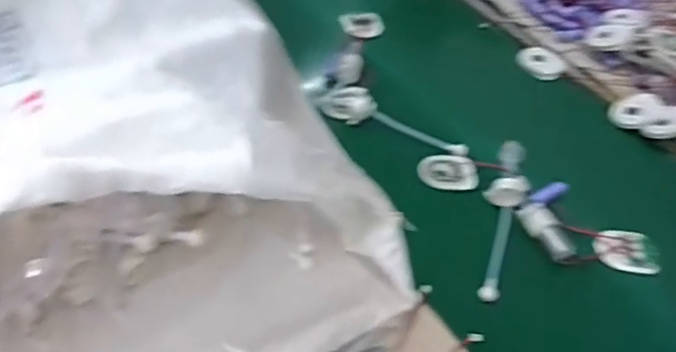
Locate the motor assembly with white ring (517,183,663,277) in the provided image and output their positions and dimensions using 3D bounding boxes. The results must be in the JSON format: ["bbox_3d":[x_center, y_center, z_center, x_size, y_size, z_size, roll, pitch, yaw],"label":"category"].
[{"bbox_3d":[0.252,0.061,0.599,0.134,0.024,0.089,39,55,25],"label":"motor assembly with white ring"}]

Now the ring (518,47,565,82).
[{"bbox_3d":[0.277,-0.154,0.809,0.059,0.012,0.059,4,48,-4],"label":"ring"}]

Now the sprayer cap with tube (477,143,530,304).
[{"bbox_3d":[0.167,0.033,0.601,0.039,0.034,0.207,21,49,11],"label":"sprayer cap with tube"}]

